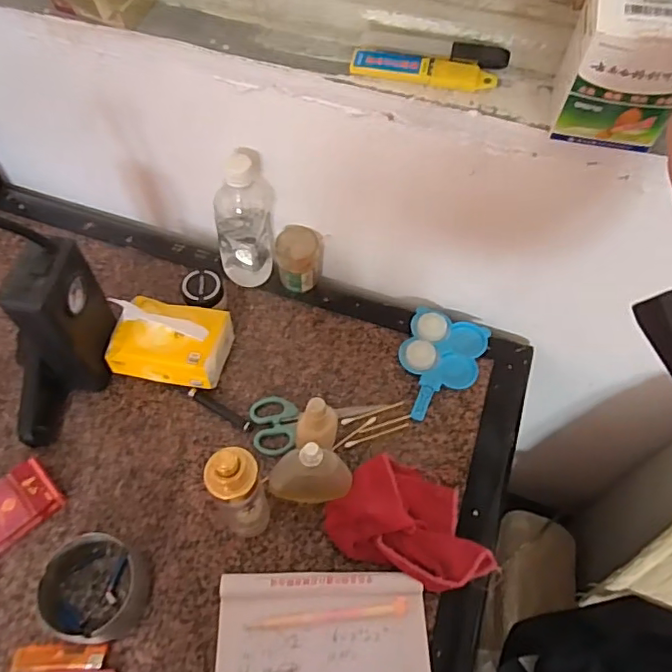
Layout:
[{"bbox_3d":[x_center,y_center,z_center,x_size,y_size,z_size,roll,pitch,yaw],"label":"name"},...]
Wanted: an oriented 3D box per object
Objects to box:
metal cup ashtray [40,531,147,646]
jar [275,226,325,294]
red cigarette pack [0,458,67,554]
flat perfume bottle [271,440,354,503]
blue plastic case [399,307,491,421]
[{"bbox_3d":[-0.220,0.231,0.509,0.085,0.041,0.085,1,59,-2],"label":"metal cup ashtray"},{"bbox_3d":[-0.046,-0.096,0.700,0.053,0.078,0.054,1,59,-2],"label":"jar"},{"bbox_3d":[-0.325,0.174,0.551,0.093,0.027,0.061,-38,68,-23],"label":"red cigarette pack"},{"bbox_3d":[-0.024,0.134,0.532,0.076,0.119,0.030,6,58,2],"label":"flat perfume bottle"},{"bbox_3d":[0.119,0.034,0.654,0.092,0.021,0.139,21,60,10],"label":"blue plastic case"}]

